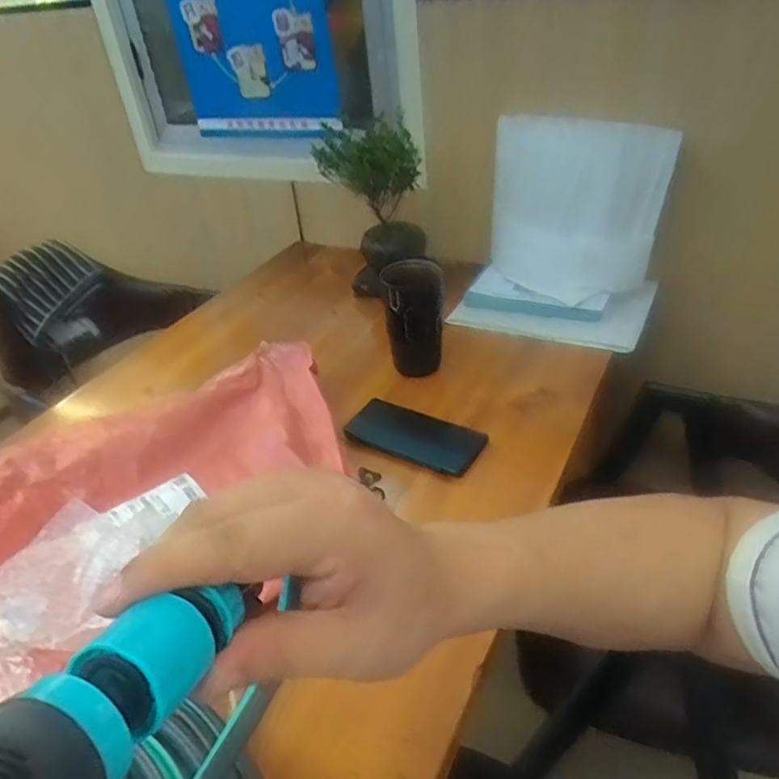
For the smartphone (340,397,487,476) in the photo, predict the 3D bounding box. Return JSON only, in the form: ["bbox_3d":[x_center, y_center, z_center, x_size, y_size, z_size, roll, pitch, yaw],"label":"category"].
[{"bbox_3d":[0.032,0.054,0.759,0.156,0.012,0.088,20,38,25],"label":"smartphone"}]

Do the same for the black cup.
[{"bbox_3d":[0.033,-0.101,0.863,0.083,0.142,0.096,-7,35,-1],"label":"black cup"}]

